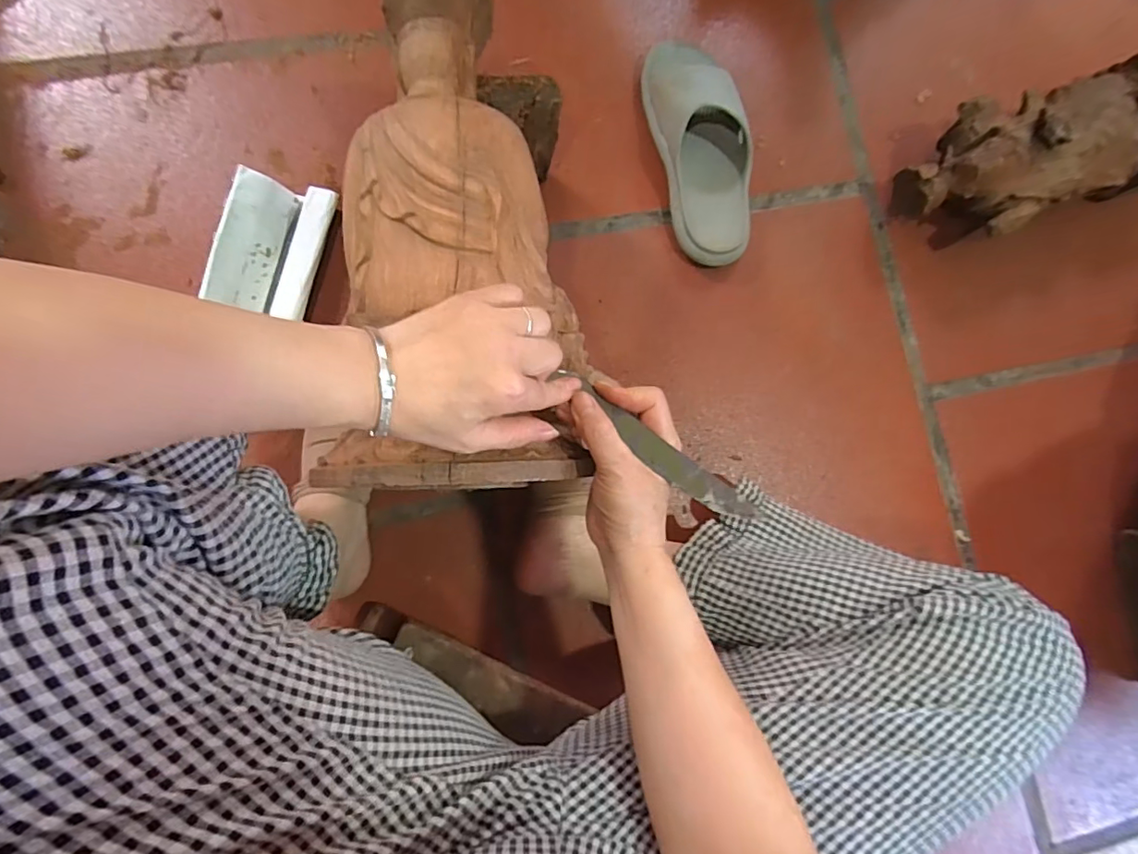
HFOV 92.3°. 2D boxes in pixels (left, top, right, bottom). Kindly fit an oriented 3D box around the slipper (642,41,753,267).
[{"bbox_3d":[0.148,-0.304,0.599,0.097,0.064,0.247,-14,84,-7],"label":"slipper"}]

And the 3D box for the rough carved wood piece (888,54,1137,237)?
[{"bbox_3d":[0.546,-0.309,0.622,0.359,0.104,0.139,-18,86,-8],"label":"rough carved wood piece"}]

